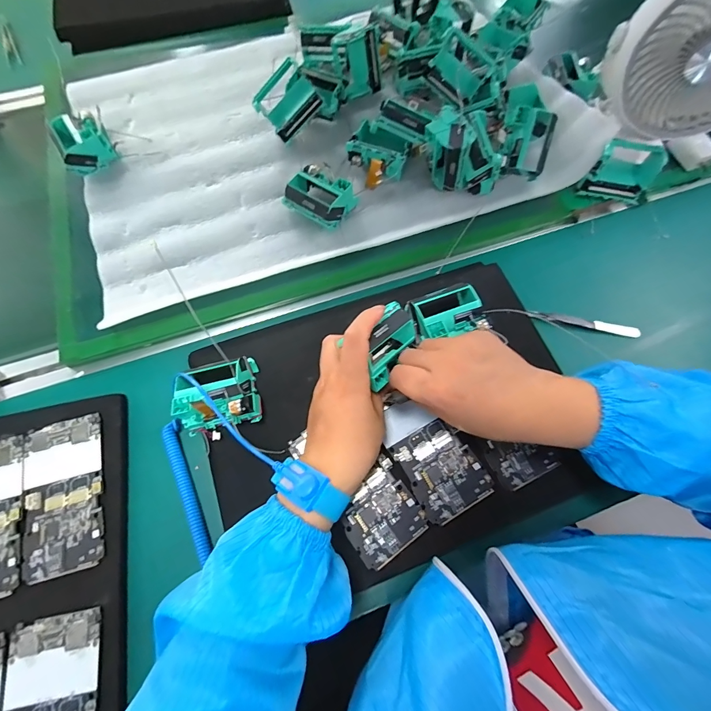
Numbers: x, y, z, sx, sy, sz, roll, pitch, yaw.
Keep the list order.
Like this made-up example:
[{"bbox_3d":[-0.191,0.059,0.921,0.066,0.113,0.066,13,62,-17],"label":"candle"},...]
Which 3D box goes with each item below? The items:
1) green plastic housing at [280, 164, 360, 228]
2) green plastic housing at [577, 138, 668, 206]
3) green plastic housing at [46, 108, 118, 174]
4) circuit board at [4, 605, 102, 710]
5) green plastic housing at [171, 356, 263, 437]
[{"bbox_3d":[-0.040,-0.178,0.407,0.068,0.038,0.061,35,74,13],"label":"green plastic housing"},{"bbox_3d":[0.319,-0.218,0.425,0.088,0.057,0.038,5,70,3],"label":"green plastic housing"},{"bbox_3d":[-0.335,-0.262,0.440,0.061,0.038,0.077,-25,71,-8],"label":"green plastic housing"},{"bbox_3d":[-0.228,0.270,0.269,0.067,0.013,0.128,-12,71,-4],"label":"circuit board"},{"bbox_3d":[-0.129,0.034,0.336,0.074,0.051,0.068,-11,70,-3],"label":"green plastic housing"}]

